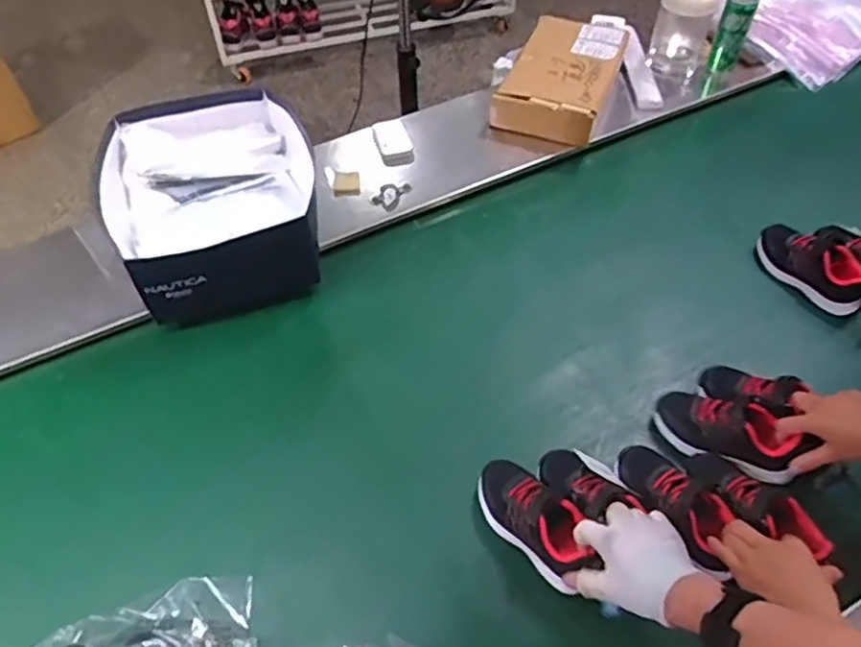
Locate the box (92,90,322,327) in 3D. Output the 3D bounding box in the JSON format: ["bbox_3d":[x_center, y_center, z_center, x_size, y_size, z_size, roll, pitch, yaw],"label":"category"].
[{"bbox_3d":[-0.340,-0.194,1.050,0.312,0.129,0.366,-16,52,-12],"label":"box"}]

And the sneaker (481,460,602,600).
[{"bbox_3d":[0.117,0.218,0.753,0.067,0.060,0.160,-30,56,-22],"label":"sneaker"}]

